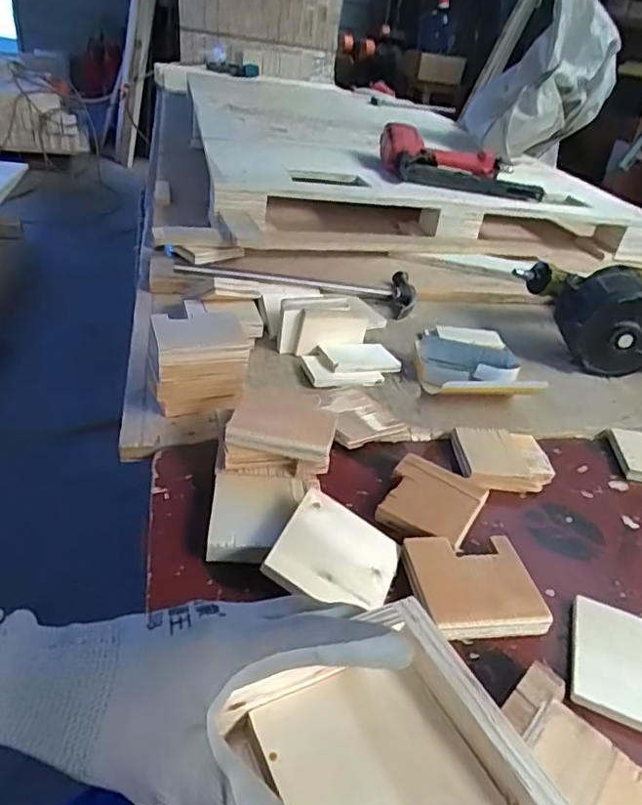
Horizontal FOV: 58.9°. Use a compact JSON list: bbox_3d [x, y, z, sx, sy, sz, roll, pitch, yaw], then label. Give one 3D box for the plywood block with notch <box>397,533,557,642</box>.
[{"bbox_3d":[0.115,0.138,0.437,0.090,0.016,0.084,-1,35,-11],"label":"plywood block with notch"}]

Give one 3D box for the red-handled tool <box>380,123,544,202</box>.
[{"bbox_3d":[0.294,-0.515,1.211,0.313,0.090,0.217,3,36,-8],"label":"red-handled tool"}]

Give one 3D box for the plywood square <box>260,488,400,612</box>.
[{"bbox_3d":[0.013,0.117,0.432,0.090,0.007,0.095,36,39,1],"label":"plywood square"}]

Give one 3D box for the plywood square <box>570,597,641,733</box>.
[{"bbox_3d":[0.224,0.190,0.403,0.088,0.013,0.093,17,35,15],"label":"plywood square"}]

